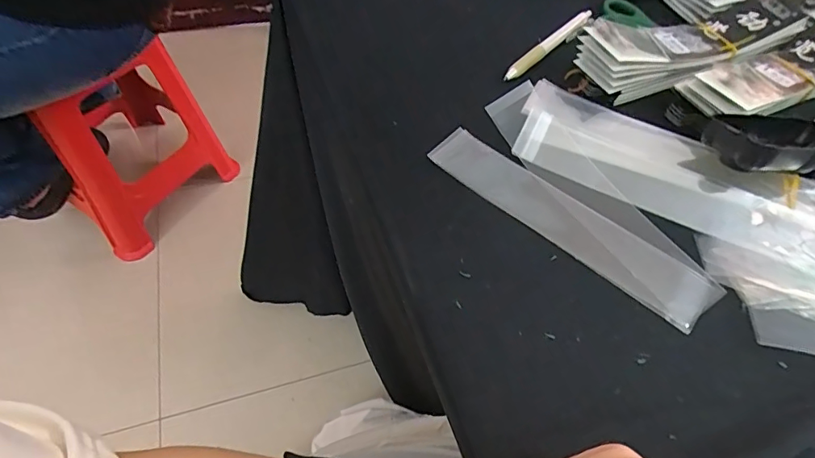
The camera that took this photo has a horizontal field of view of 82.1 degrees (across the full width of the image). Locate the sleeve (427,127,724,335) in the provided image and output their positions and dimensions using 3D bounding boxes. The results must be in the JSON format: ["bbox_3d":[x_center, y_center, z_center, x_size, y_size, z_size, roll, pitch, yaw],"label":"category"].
[{"bbox_3d":[0.101,-0.006,0.308,0.193,0.007,0.042,37,61,20],"label":"sleeve"}]

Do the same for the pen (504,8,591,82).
[{"bbox_3d":[0.126,-0.164,0.413,0.013,0.007,0.138,38,62,21],"label":"pen"}]

